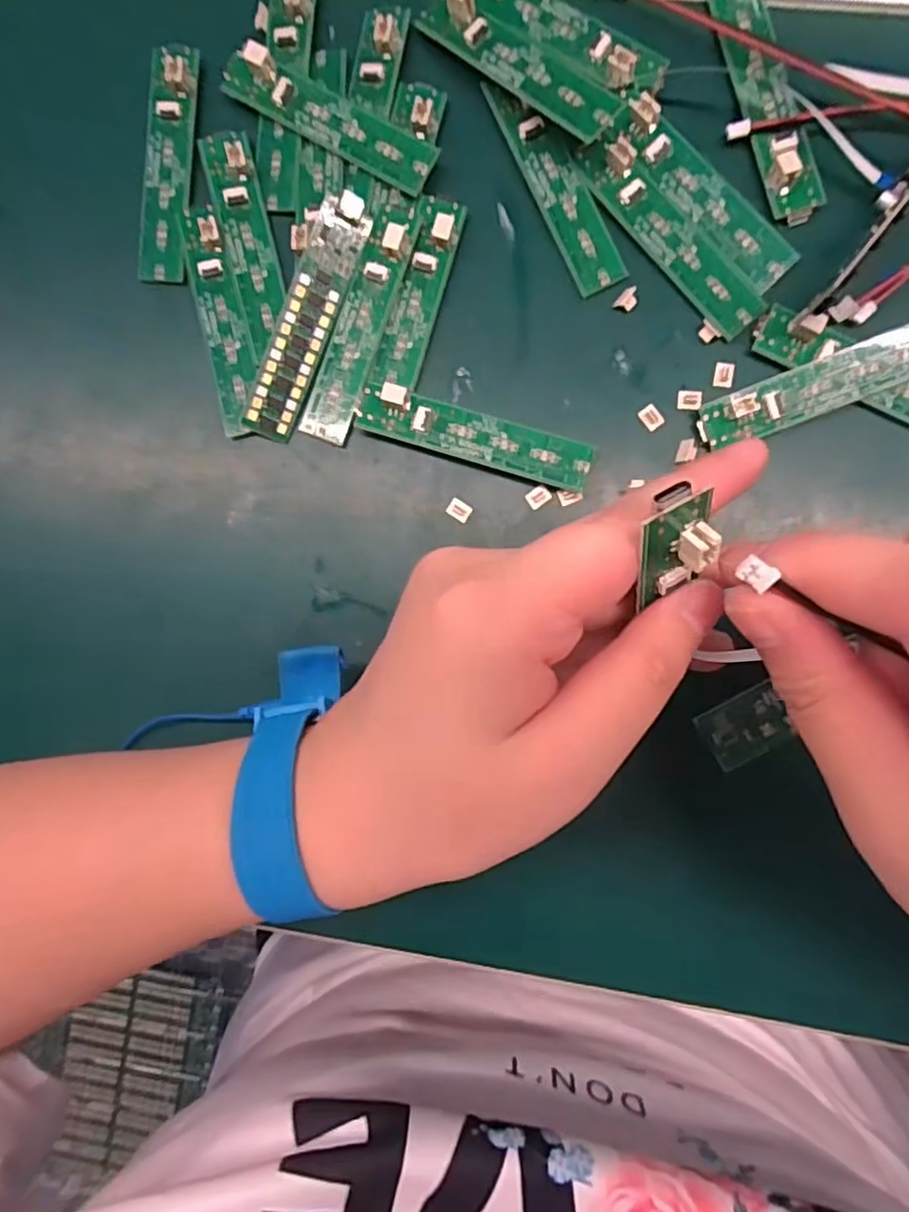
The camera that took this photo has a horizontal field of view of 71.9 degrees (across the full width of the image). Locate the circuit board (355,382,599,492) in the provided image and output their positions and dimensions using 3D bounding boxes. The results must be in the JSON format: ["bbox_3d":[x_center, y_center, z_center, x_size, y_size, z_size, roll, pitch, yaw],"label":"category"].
[{"bbox_3d":[0.007,-0.059,0.218,0.083,0.014,0.016,17,92,3],"label":"circuit board"}]

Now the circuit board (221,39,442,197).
[{"bbox_3d":[-0.045,-0.171,0.218,0.082,0.010,0.018,29,93,3],"label":"circuit board"}]

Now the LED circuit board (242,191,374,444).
[{"bbox_3d":[-0.051,-0.099,0.218,0.017,0.007,0.083,20,98,-24],"label":"LED circuit board"}]

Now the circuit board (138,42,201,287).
[{"bbox_3d":[-0.104,-0.160,0.226,0.017,0.007,0.081,6,91,4],"label":"circuit board"}]

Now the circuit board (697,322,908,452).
[{"bbox_3d":[0.124,-0.074,0.209,0.083,0.008,0.018,-21,90,4],"label":"circuit board"}]

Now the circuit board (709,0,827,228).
[{"bbox_3d":[0.107,-0.172,0.210,0.017,0.010,0.083,-16,90,4],"label":"circuit board"}]

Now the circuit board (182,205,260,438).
[{"bbox_3d":[-0.084,-0.104,0.226,0.016,0.004,0.082,-11,90,4],"label":"circuit board"}]

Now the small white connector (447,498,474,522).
[{"bbox_3d":[0.002,-0.034,0.223,0.009,0.004,0.007,30,93,3],"label":"small white connector"}]

